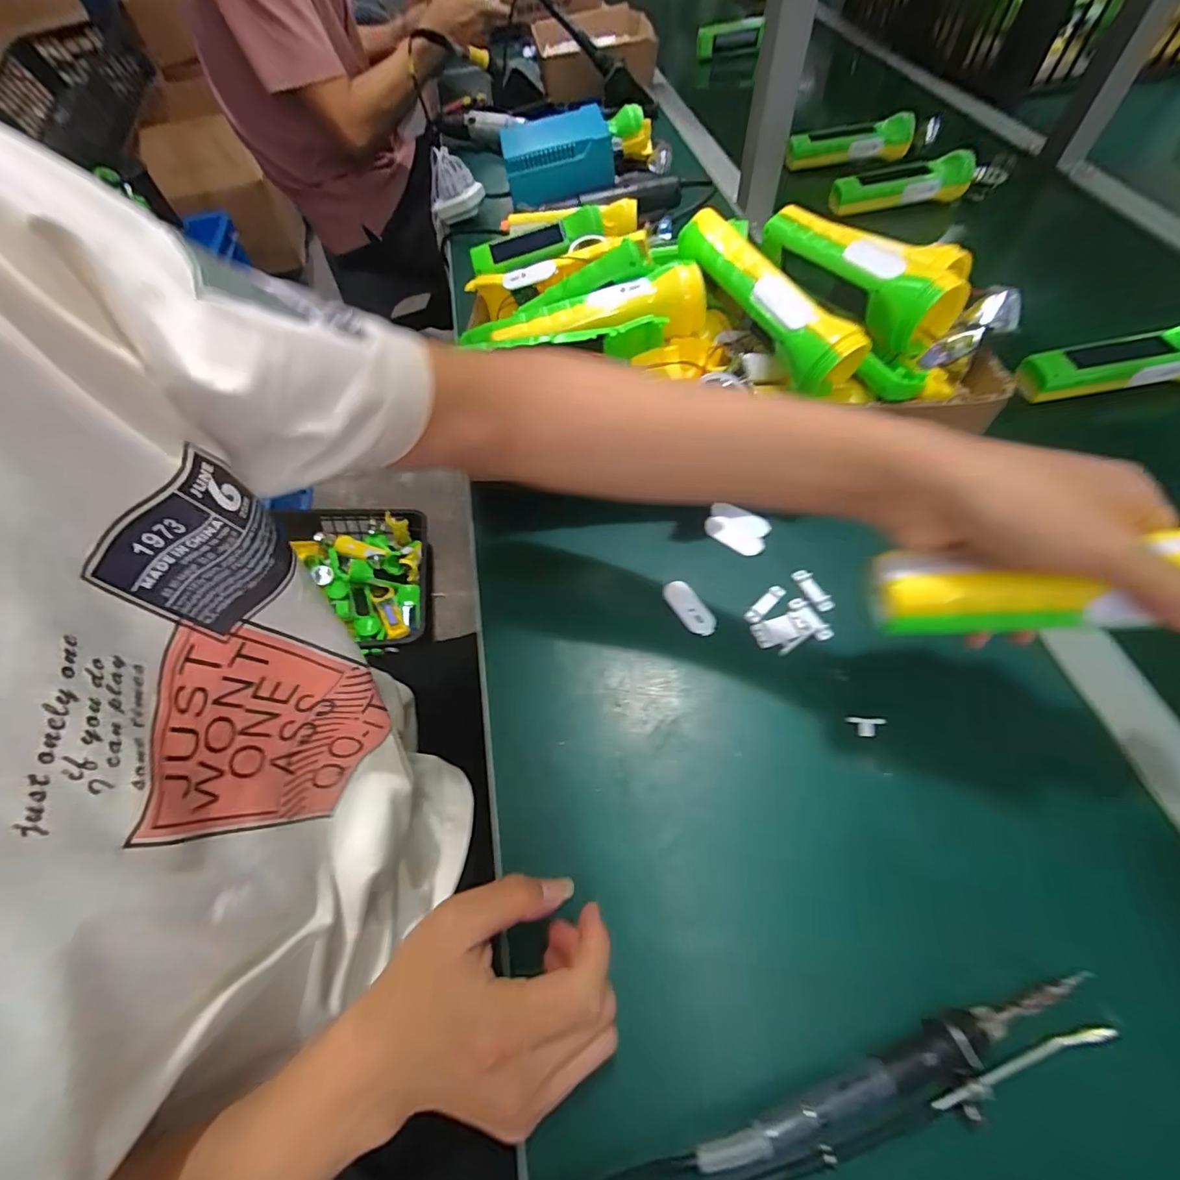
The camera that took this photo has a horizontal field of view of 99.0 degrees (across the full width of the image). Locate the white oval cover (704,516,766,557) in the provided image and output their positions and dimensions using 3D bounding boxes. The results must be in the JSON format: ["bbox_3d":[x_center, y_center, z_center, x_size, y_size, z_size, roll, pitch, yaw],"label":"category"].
[{"bbox_3d":[0.120,-0.046,0.418,0.051,0.004,0.020,32,66,20],"label":"white oval cover"}]

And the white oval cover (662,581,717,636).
[{"bbox_3d":[0.076,0.014,0.387,0.020,0.007,0.049,-31,62,-14],"label":"white oval cover"}]

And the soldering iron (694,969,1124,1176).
[{"bbox_3d":[0.150,0.231,0.238,0.203,0.013,0.035,-12,60,-3],"label":"soldering iron"}]

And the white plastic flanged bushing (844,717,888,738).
[{"bbox_3d":[0.182,0.090,0.331,0.023,0.008,0.011,7,59,8],"label":"white plastic flanged bushing"}]

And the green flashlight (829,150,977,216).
[{"bbox_3d":[0.428,-0.557,0.691,0.176,0.046,0.042,-6,59,0],"label":"green flashlight"}]

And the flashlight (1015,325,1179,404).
[{"bbox_3d":[0.508,-0.219,0.474,0.202,0.038,0.060,-8,59,-1],"label":"flashlight"}]

